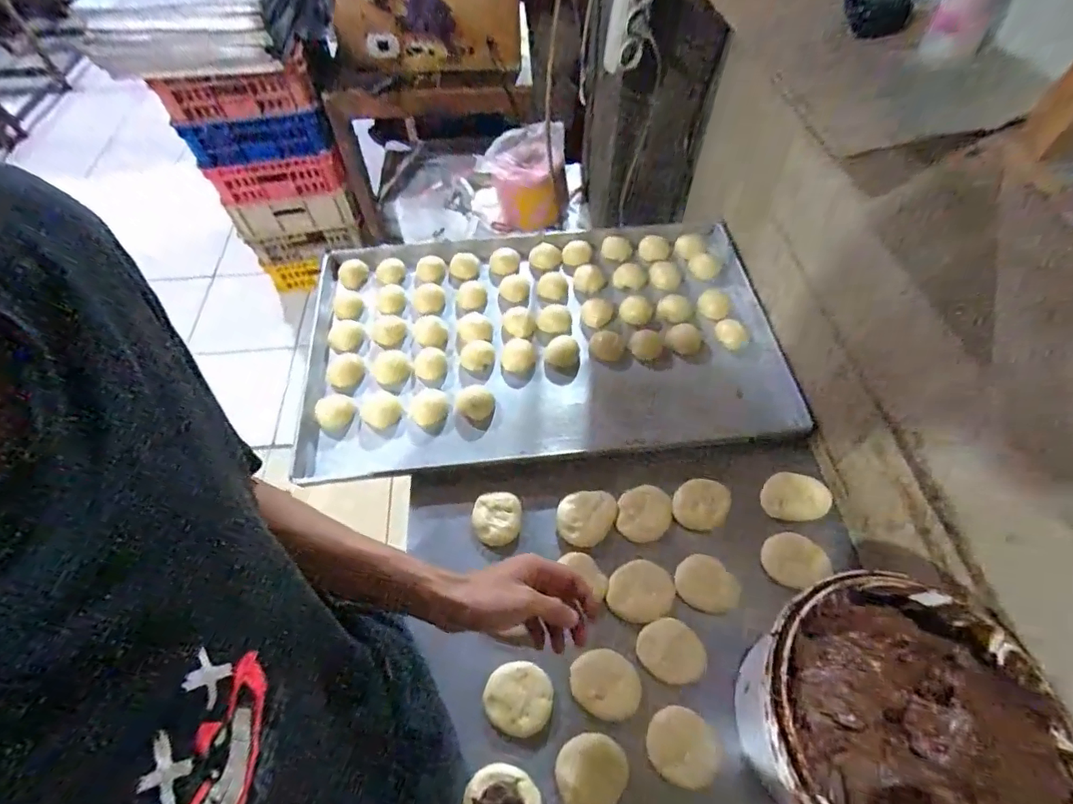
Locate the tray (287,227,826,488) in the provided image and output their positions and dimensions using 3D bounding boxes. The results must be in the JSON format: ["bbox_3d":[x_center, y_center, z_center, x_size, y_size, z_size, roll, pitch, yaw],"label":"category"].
[{"bbox_3d":[0.003,-0.102,0.815,0.733,0.054,0.456,-4,57,-2],"label":"tray"}]

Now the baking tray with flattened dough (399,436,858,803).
[{"bbox_3d":[0.129,0.255,0.574,0.524,0.024,0.442,-6,57,-3],"label":"baking tray with flattened dough"}]

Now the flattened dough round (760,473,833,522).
[{"bbox_3d":[0.337,0.124,0.661,0.087,0.010,0.061,9,57,7],"label":"flattened dough round"}]

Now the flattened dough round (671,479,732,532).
[{"bbox_3d":[0.215,0.133,0.660,0.067,0.007,0.072,0,57,0],"label":"flattened dough round"}]

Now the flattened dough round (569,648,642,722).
[{"bbox_3d":[0.074,0.302,0.546,0.074,0.014,0.064,12,58,9],"label":"flattened dough round"}]

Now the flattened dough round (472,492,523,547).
[{"bbox_3d":[-0.052,0.150,0.653,0.063,0.014,0.067,0,57,0],"label":"flattened dough round"}]

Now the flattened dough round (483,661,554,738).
[{"bbox_3d":[-0.019,0.313,0.539,0.070,0.013,0.065,0,57,0],"label":"flattened dough round"}]

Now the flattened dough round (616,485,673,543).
[{"bbox_3d":[0.139,0.144,0.661,0.064,0.010,0.079,37,64,22],"label":"flattened dough round"}]

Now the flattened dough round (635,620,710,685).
[{"bbox_3d":[0.151,0.278,0.564,0.066,0.005,0.070,0,57,0],"label":"flattened dough round"}]

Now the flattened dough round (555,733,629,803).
[{"bbox_3d":[0.054,0.366,0.499,0.070,0.015,0.063,-27,60,-16],"label":"flattened dough round"}]

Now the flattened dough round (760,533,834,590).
[{"bbox_3d":[0.318,0.193,0.626,0.082,0.007,0.066,-22,59,-13],"label":"flattened dough round"}]

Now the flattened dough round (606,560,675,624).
[{"bbox_3d":[0.125,0.227,0.608,0.080,0.004,0.066,-16,58,-10],"label":"flattened dough round"}]

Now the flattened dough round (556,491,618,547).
[{"bbox_3d":[0.066,0.143,0.649,0.079,0.018,0.065,-27,61,-16],"label":"flattened dough round"}]

